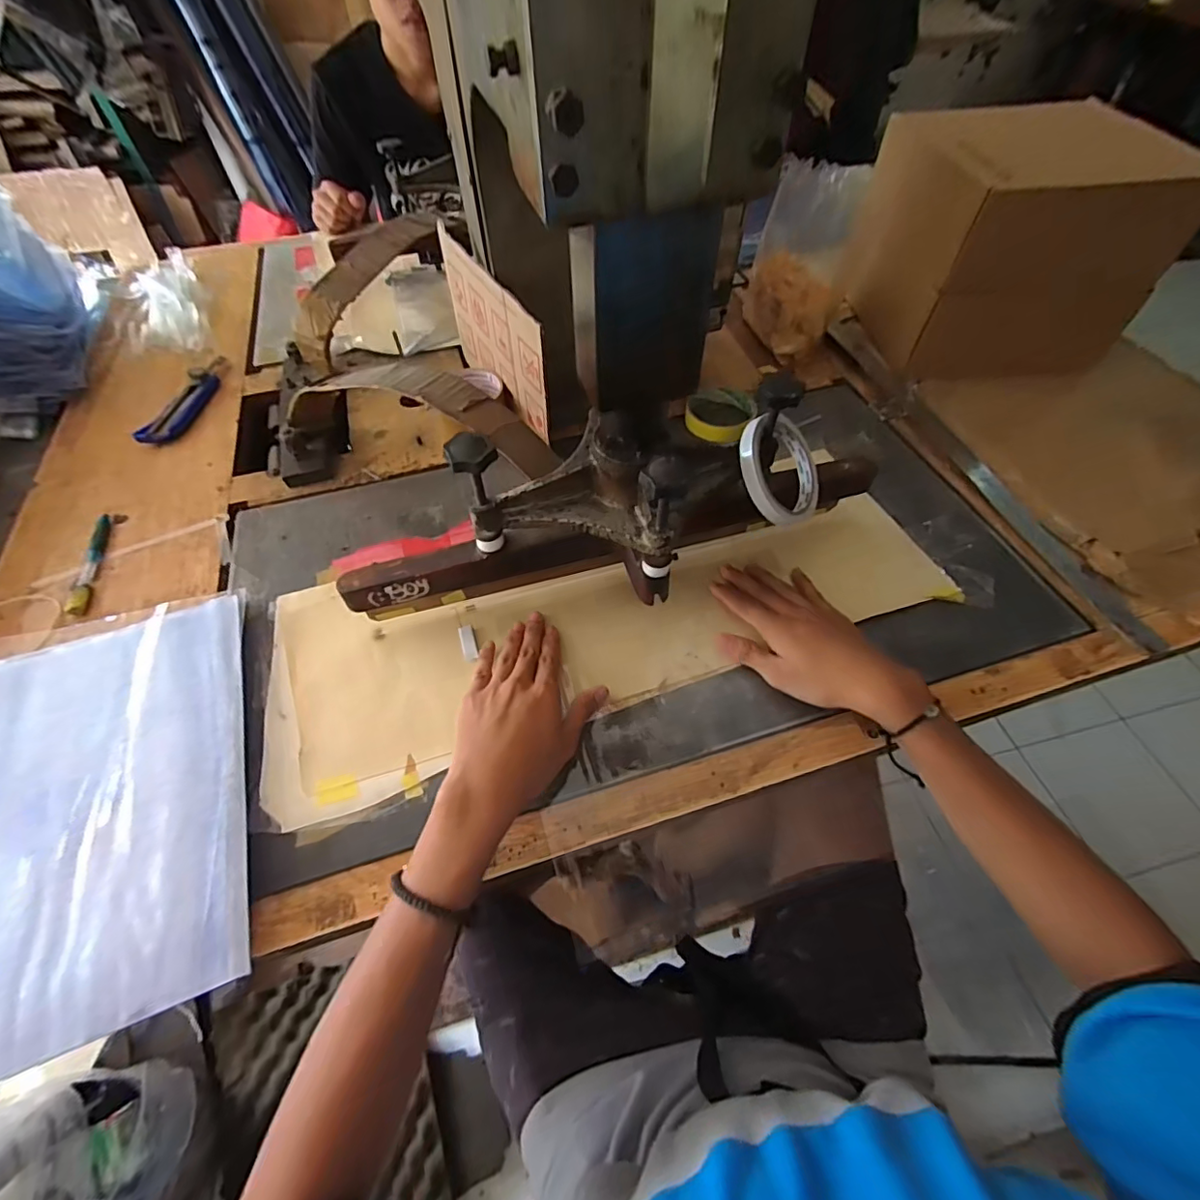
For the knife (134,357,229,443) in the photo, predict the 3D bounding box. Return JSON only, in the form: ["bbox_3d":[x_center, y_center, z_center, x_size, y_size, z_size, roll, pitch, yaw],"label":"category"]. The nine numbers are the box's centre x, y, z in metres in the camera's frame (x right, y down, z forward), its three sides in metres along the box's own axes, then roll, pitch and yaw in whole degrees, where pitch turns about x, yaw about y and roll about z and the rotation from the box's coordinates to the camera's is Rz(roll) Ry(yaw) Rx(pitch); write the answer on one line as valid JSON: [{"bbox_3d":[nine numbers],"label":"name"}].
[{"bbox_3d":[-0.522,-0.261,0.694,0.039,0.023,0.184,4,56,3],"label":"knife"}]

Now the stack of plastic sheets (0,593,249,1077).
[{"bbox_3d":[-0.404,0.153,0.383,0.286,0.016,0.306,-18,57,-12],"label":"stack of plastic sheets"}]

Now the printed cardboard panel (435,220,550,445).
[{"bbox_3d":[-0.120,-0.293,0.601,0.009,0.137,0.248,-26,59,-16],"label":"printed cardboard panel"}]

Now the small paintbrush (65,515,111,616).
[{"bbox_3d":[-0.506,-0.035,0.536,0.017,0.009,0.121,-13,56,-8],"label":"small paintbrush"}]

